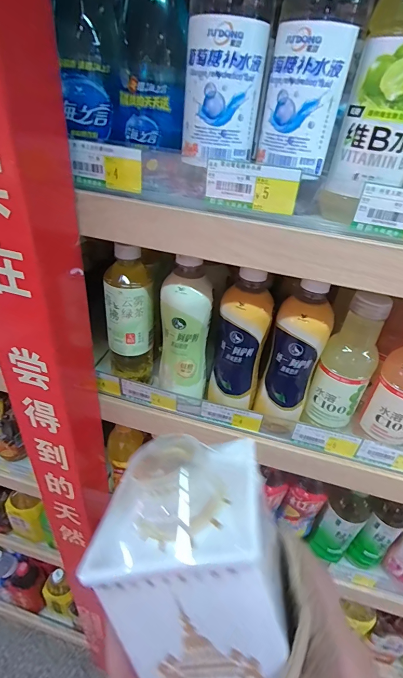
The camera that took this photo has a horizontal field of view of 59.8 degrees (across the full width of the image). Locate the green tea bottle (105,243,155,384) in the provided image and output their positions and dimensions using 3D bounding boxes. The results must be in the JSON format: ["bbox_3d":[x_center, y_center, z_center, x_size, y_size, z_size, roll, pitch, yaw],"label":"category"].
[{"bbox_3d":[-0.092,-0.028,0.459,0.056,0.191,0.056,-1,36,-10],"label":"green tea bottle"}]

